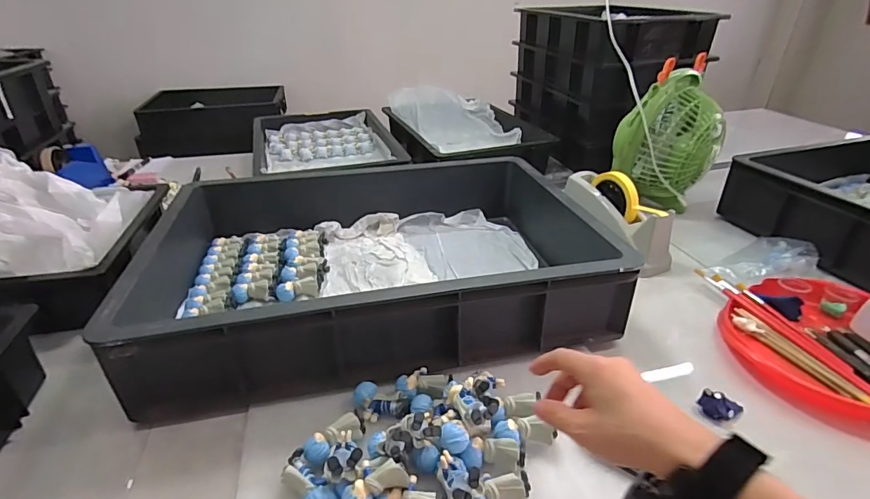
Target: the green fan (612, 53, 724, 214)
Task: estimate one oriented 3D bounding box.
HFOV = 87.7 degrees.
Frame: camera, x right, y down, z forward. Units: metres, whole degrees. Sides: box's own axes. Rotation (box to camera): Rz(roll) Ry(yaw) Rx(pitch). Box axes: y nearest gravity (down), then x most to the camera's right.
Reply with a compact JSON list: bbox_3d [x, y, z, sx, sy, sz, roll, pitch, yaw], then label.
[{"bbox_3d":[0.455,-0.209,0.868,0.154,0.244,0.191,22,37,33],"label":"green fan"}]

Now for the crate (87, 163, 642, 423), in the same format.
[{"bbox_3d":[-0.080,0.000,0.661,0.578,0.139,0.407,-7,31,-11],"label":"crate"}]

